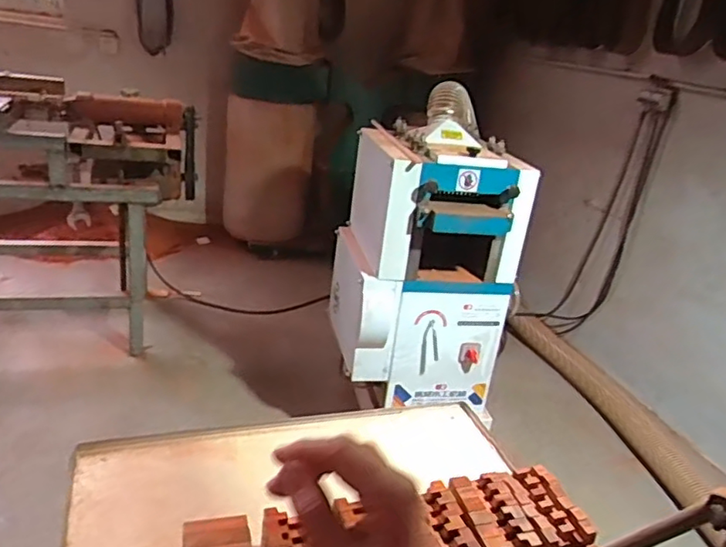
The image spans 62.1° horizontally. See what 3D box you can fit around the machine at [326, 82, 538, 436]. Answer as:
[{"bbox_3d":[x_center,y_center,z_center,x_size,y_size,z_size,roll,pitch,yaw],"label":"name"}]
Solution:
[{"bbox_3d":[0.199,-0.052,1.924,0.507,0.846,0.429,3,22,-10],"label":"machine"}]

